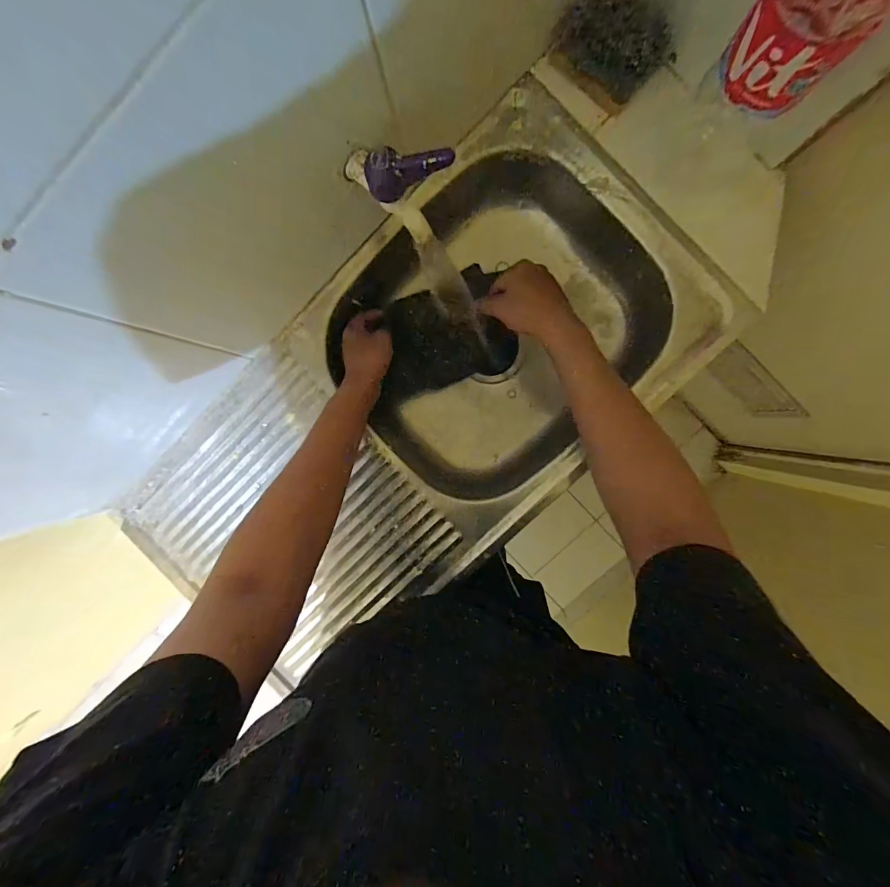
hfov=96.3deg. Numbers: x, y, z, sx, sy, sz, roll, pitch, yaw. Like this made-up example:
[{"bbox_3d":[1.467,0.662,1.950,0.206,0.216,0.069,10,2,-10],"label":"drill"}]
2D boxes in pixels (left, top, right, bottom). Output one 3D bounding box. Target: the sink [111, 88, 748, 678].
[{"bbox_3d":[-0.038,-0.041,0.590,0.781,0.137,0.402,-43,89,7],"label":"sink"}]

